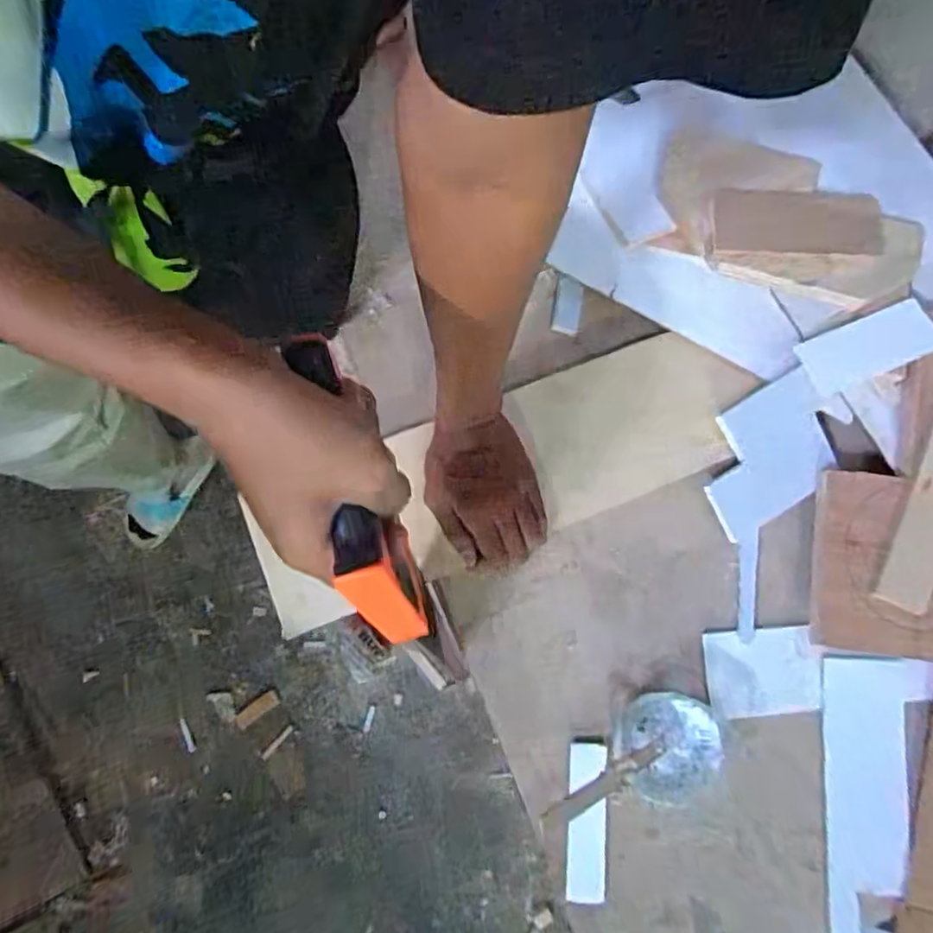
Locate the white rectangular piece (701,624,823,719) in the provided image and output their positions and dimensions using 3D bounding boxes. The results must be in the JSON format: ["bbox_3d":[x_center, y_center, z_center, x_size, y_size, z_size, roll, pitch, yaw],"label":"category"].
[{"bbox_3d":[0.251,0.173,0.527,0.094,0.009,0.068,-5,78,-2],"label":"white rectangular piece"}]

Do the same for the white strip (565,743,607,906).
[{"bbox_3d":[0.097,0.285,0.501,0.031,0.007,0.115,5,78,0],"label":"white strip"}]

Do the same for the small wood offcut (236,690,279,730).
[{"bbox_3d":[-0.424,0.492,1.266,0.089,0.007,0.035,-35,80,-20],"label":"small wood offcut"}]

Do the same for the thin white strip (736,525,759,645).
[{"bbox_3d":[0.246,0.104,0.549,0.016,0.004,0.098,8,78,1],"label":"thin white strip"}]

